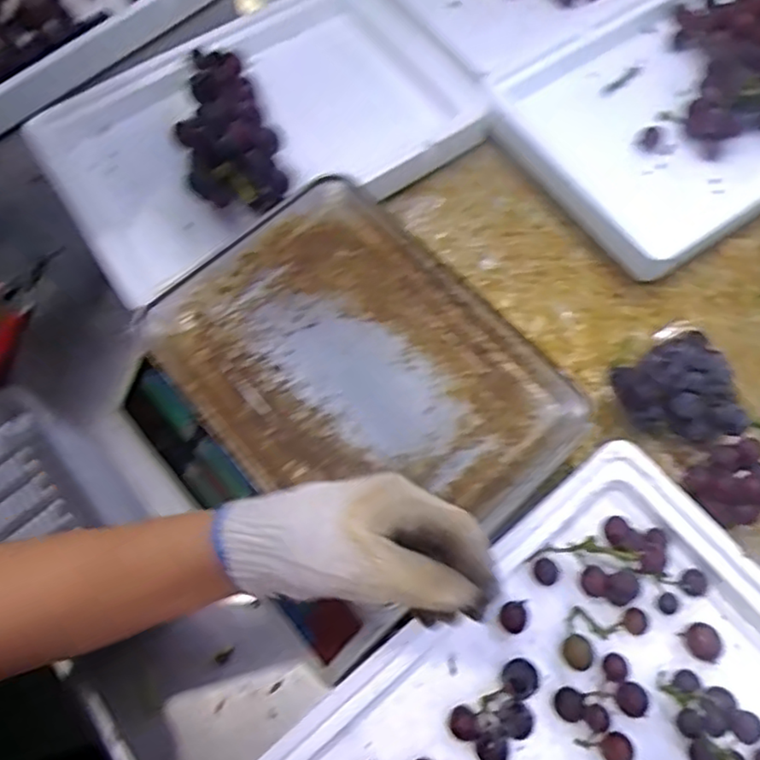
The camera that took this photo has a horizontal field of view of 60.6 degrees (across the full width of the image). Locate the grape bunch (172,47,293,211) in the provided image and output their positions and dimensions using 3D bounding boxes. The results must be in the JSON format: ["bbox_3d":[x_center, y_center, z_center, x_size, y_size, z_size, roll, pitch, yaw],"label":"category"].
[{"bbox_3d":[-0.167,-0.279,0.687,0.099,0.069,0.215,-16,68,-4],"label":"grape bunch"}]

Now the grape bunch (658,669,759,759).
[{"bbox_3d":[0.253,0.270,0.487,0.072,0.031,0.099,-33,70,-10],"label":"grape bunch"}]

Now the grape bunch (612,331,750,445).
[{"bbox_3d":[0.261,0.011,0.588,0.095,0.077,0.095,-1,68,2],"label":"grape bunch"}]

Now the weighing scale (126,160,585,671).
[{"bbox_3d":[-0.040,0.022,0.563,0.292,0.100,0.327,-40,72,-13],"label":"weighing scale"}]

